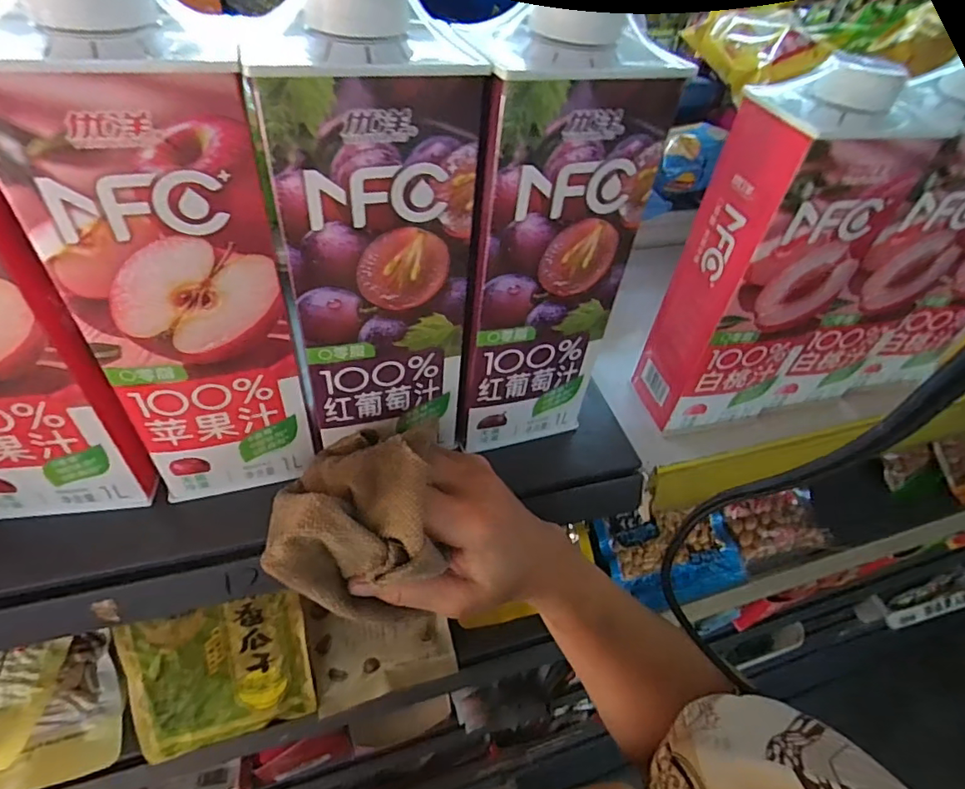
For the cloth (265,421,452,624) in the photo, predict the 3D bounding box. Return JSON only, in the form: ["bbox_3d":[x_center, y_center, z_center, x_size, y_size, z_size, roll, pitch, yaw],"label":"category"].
[{"bbox_3d":[-0.069,0.058,0.287,0.083,0.068,0.101,-1,45,-7],"label":"cloth"}]

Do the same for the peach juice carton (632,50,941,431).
[{"bbox_3d":[0.190,-0.083,0.368,0.093,0.244,0.071,-13,48,-18],"label":"peach juice carton"}]

